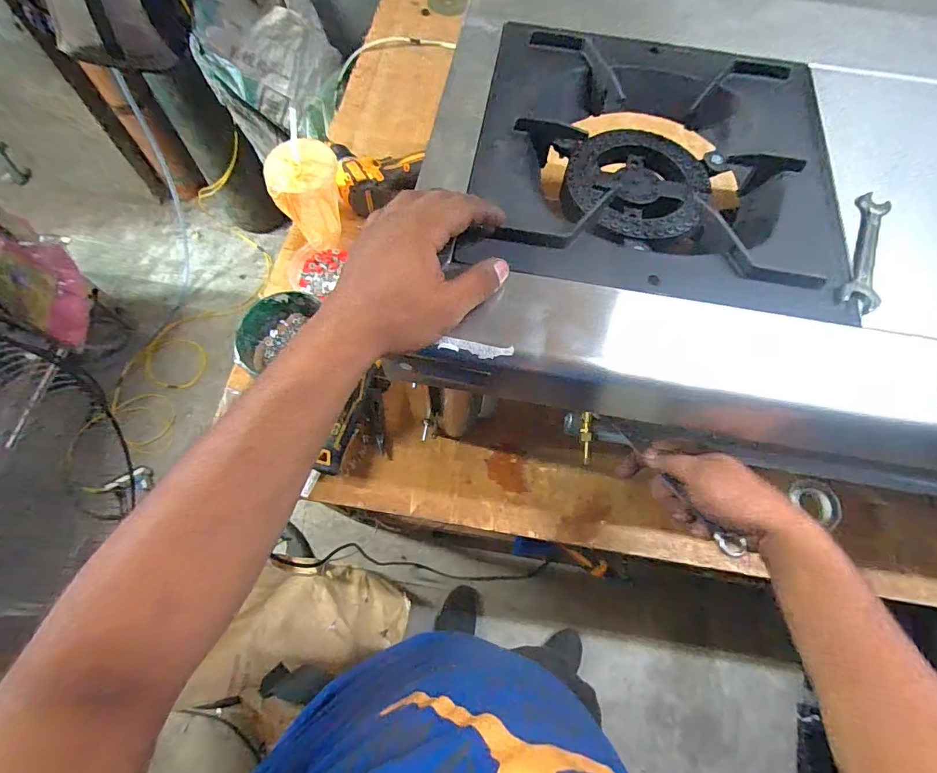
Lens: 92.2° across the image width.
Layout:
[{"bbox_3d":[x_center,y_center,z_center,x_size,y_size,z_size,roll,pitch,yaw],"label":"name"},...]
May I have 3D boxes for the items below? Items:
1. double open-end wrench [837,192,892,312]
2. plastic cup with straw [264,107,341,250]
[{"bbox_3d":[0.307,-0.106,0.347,0.025,0.007,0.111,25,69,8],"label":"double open-end wrench"},{"bbox_3d":[-0.220,-0.277,0.610,0.093,0.156,0.080,-17,69,-10],"label":"plastic cup with straw"}]

